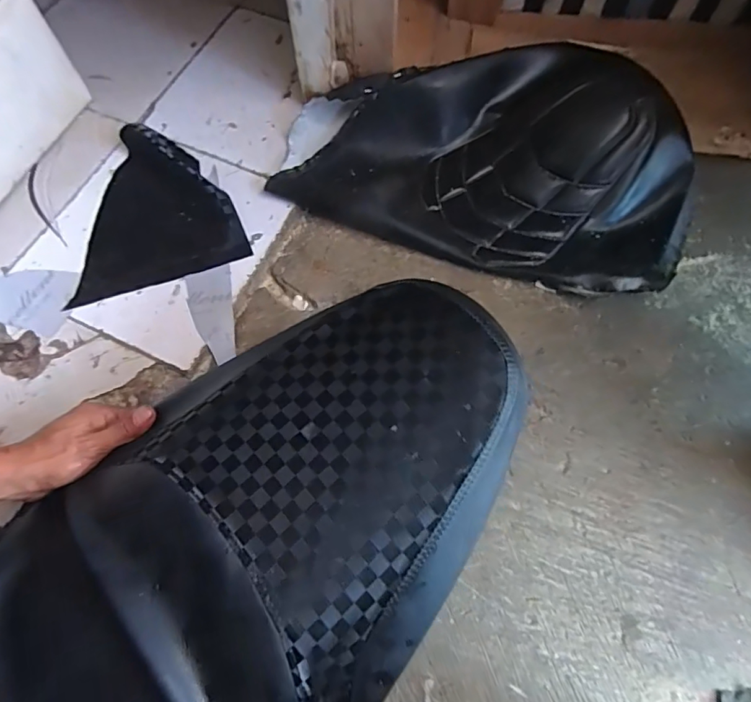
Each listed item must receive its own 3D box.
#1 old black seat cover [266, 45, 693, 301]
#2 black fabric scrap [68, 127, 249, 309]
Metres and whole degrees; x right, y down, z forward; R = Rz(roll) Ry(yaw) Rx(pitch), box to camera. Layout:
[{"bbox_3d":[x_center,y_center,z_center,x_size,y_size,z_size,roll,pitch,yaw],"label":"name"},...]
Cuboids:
[{"bbox_3d":[0.163,-0.272,0.660,0.530,0.078,0.327,22,71,10],"label":"old black seat cover"},{"bbox_3d":[-0.311,-0.197,0.665,0.219,0.033,0.232,-19,69,-5],"label":"black fabric scrap"}]

